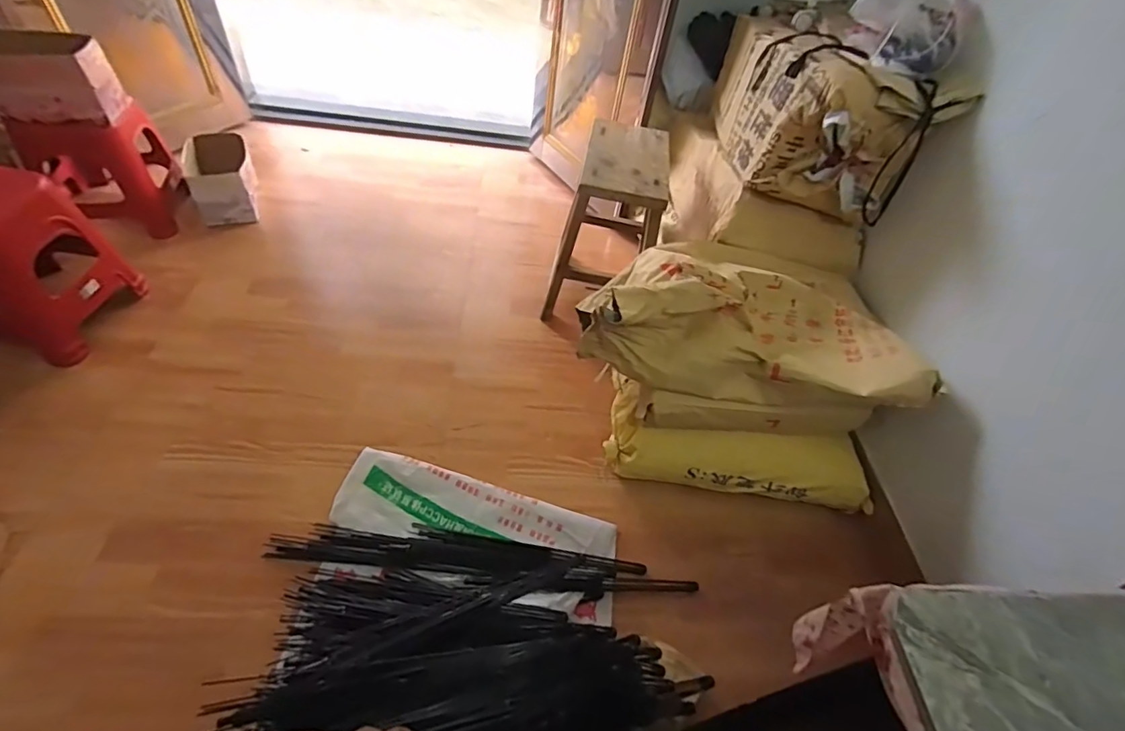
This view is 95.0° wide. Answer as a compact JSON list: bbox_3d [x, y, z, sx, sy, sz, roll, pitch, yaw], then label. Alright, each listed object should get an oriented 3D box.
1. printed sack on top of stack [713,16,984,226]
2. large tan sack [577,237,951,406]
[{"bbox_3d":[0.655,-0.681,1.341,0.361,0.298,0.668,6,49,-5],"label":"printed sack on top of stack"},{"bbox_3d":[0.414,-0.150,1.135,0.696,0.217,0.451,7,49,-4],"label":"large tan sack"}]

